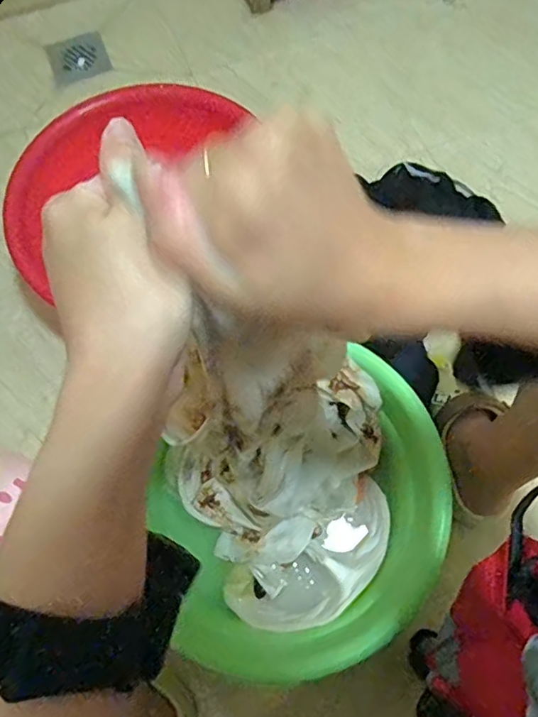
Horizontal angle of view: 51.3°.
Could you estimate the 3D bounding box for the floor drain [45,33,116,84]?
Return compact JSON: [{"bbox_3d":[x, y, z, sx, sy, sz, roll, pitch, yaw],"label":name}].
[{"bbox_3d":[-0.326,-0.516,0.964,0.095,0.008,0.087,-23,80,-7],"label":"floor drain"}]

